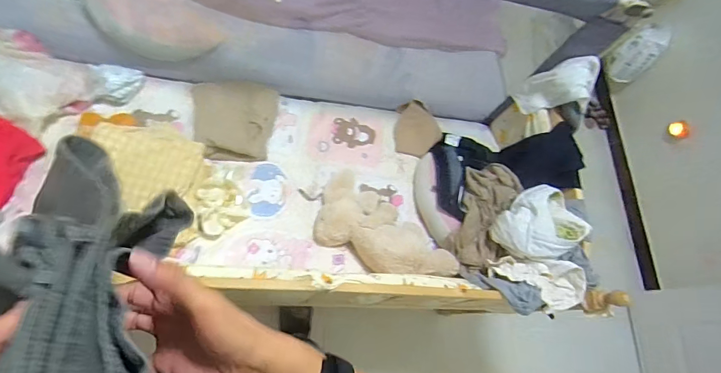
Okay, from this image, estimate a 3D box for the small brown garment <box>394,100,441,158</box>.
[{"bbox_3d":[0.176,-0.175,1.198,0.136,0.027,0.163,6,74,2],"label":"small brown garment"}]

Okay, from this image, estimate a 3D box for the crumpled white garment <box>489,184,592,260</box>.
[{"bbox_3d":[0.439,0.098,0.973,0.191,0.087,0.162,-39,78,-10],"label":"crumpled white garment"}]

